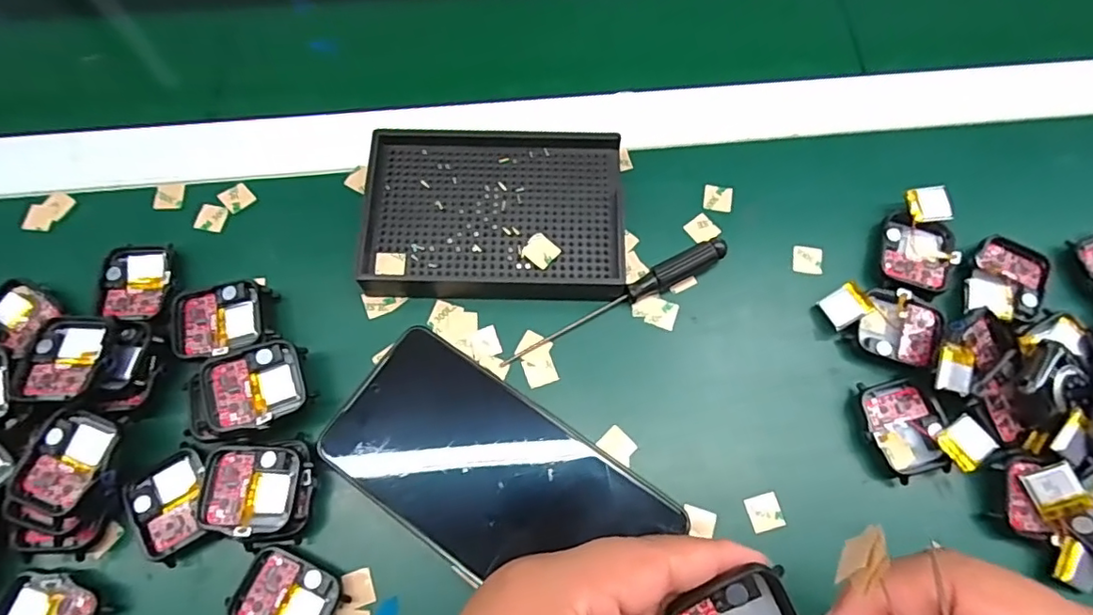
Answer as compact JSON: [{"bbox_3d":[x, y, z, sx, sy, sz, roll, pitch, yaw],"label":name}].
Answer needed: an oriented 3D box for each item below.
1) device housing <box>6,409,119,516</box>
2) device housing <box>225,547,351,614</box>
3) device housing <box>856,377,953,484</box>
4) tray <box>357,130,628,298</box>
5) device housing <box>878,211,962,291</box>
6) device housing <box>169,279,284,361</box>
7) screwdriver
[{"bbox_3d":[-0.211,0.067,0.251,0.036,0.005,0.041,9,69,3],"label":"device housing"},{"bbox_3d":[-0.114,0.130,0.251,0.044,0.012,0.037,21,70,7],"label":"device housing"},{"bbox_3d":[0.172,0.059,0.278,0.036,0.010,0.046,-15,70,-6],"label":"device housing"},{"bbox_3d":[-0.027,-0.052,0.312,0.134,0.022,0.094,1,69,0],"label":"tray"},{"bbox_3d":[0.199,-0.028,0.307,0.038,0.012,0.041,10,69,4],"label":"device housing"},{"bbox_3d":[-0.160,0.008,0.288,0.046,0.018,0.036,-12,70,-5],"label":"device housing"},{"bbox_3d":[0.037,-0.003,0.298,0.129,0.014,0.012,-27,72,-10],"label":"screwdriver"}]

